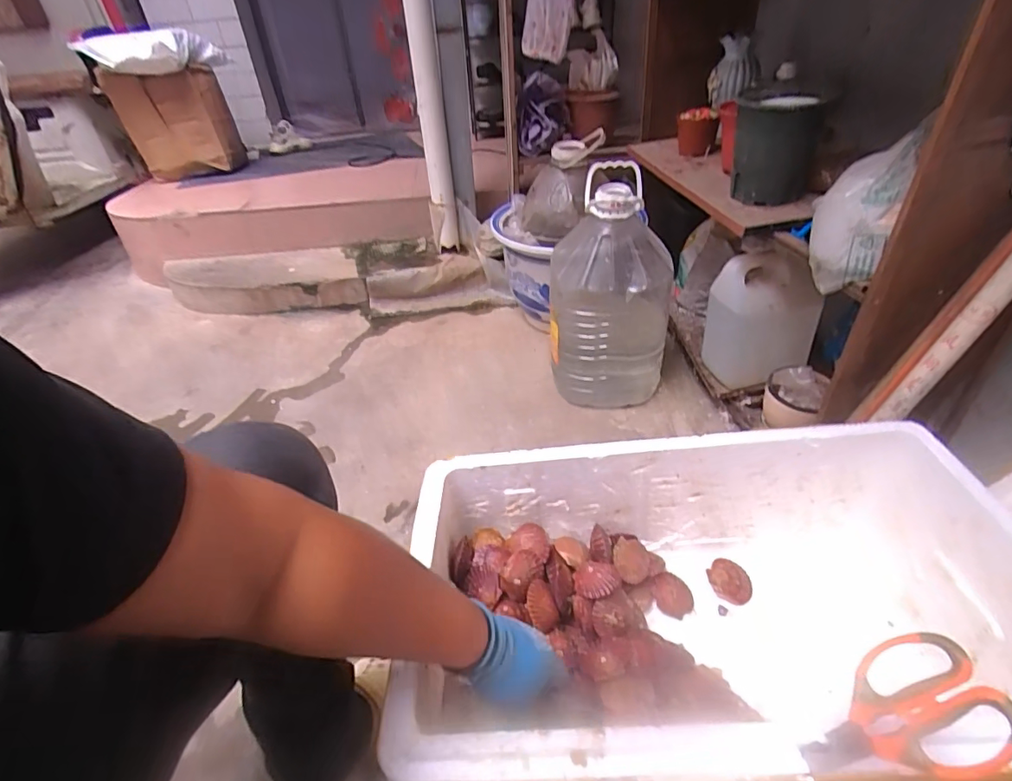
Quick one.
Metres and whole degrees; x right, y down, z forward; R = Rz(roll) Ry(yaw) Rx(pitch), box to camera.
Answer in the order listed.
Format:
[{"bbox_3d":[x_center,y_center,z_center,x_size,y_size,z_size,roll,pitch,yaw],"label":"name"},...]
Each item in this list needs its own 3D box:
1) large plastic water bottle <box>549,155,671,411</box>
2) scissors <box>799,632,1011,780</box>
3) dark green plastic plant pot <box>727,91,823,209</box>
[{"bbox_3d":[0.231,-0.215,1.171,0.247,0.491,0.249,-1,38,4],"label":"large plastic water bottle"},{"bbox_3d":[0.282,0.245,0.367,0.018,0.164,0.077,-1,39,-26],"label":"scissors"},{"bbox_3d":[0.469,-0.422,0.887,0.128,0.170,0.138,17,42,25],"label":"dark green plastic plant pot"}]

